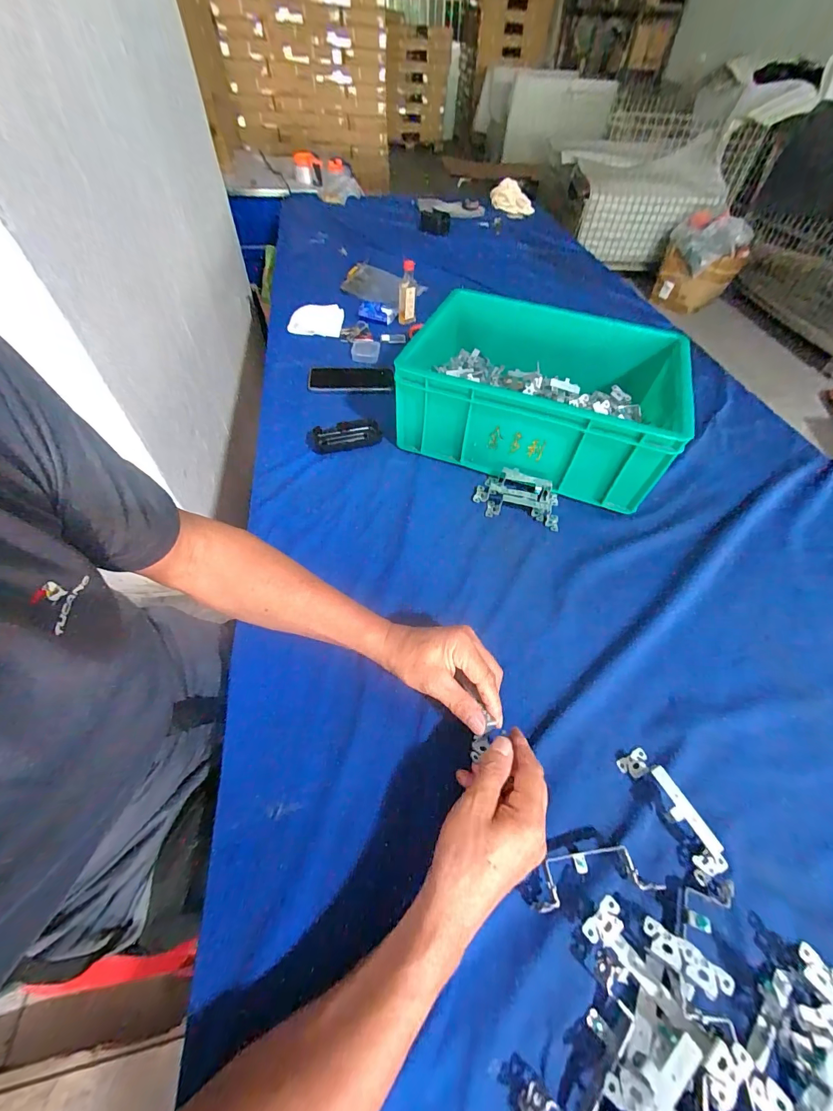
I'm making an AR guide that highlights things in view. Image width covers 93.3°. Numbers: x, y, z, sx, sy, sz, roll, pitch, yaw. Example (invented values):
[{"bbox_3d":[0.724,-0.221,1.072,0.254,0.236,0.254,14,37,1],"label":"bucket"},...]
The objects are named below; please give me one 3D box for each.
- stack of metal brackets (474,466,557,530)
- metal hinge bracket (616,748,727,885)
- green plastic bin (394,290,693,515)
[{"bbox_3d":[0.155,-0.091,0.599,0.125,0.035,0.081,12,54,5],"label":"stack of metal brackets"},{"bbox_3d":[0.236,0.231,0.358,0.030,0.029,0.103,-19,57,-17],"label":"metal hinge bracket"},{"bbox_3d":[0.209,-0.267,0.658,0.408,0.148,0.294,19,54,10],"label":"green plastic bin"}]

